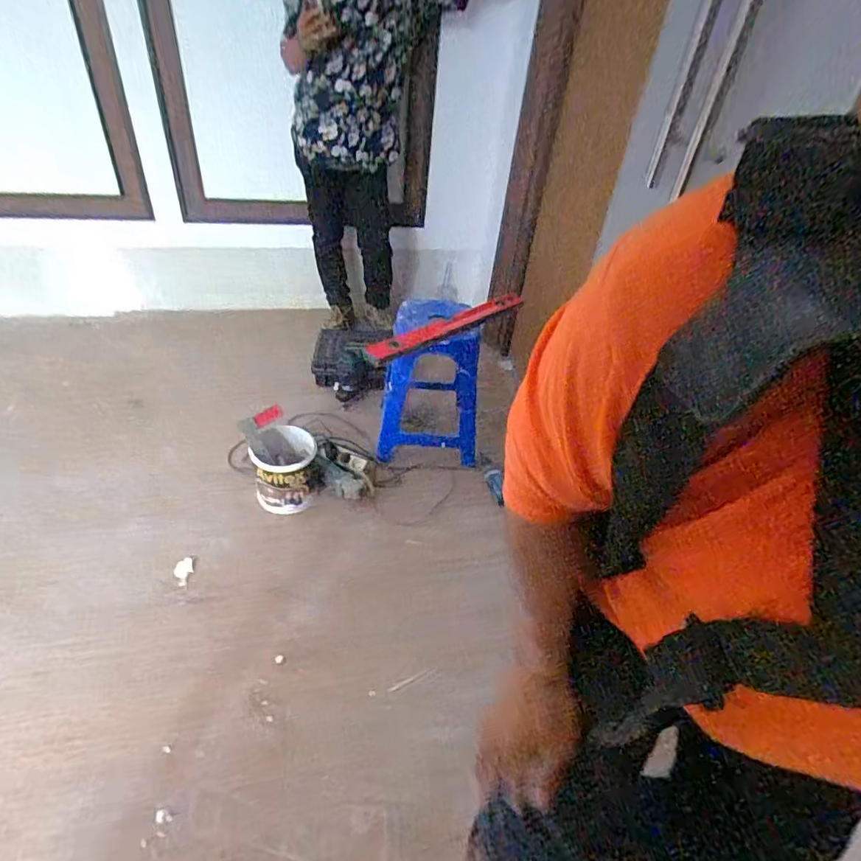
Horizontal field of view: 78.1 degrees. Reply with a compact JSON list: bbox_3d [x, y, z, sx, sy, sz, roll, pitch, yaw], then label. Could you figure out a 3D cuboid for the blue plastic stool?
[{"bbox_3d":[0.001,-0.150,1.640,0.298,0.444,0.309,1,40,-6],"label":"blue plastic stool"}]

